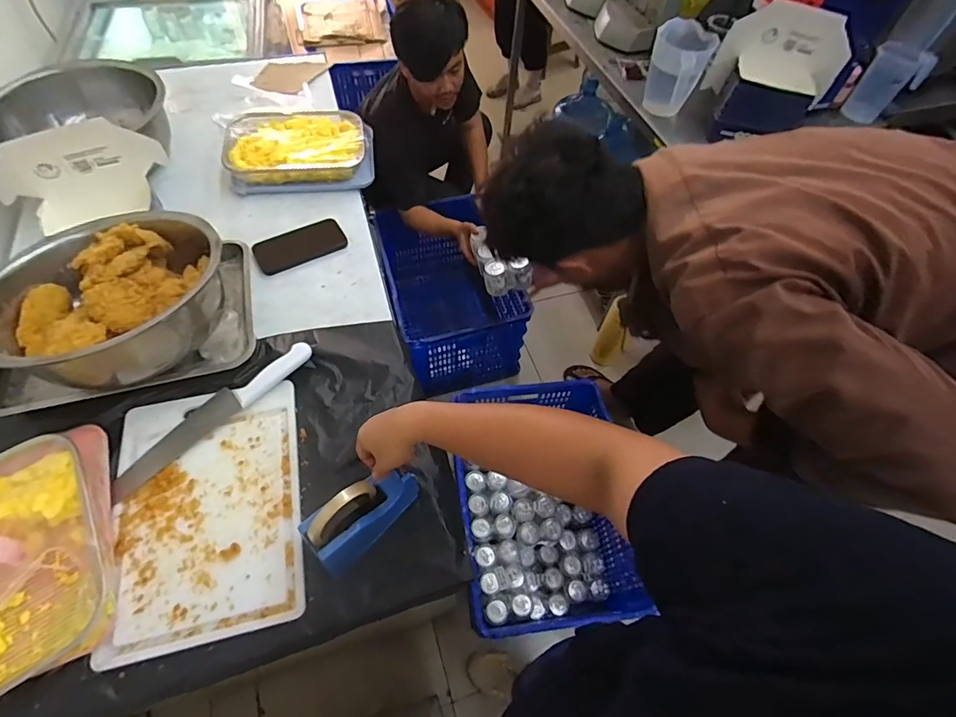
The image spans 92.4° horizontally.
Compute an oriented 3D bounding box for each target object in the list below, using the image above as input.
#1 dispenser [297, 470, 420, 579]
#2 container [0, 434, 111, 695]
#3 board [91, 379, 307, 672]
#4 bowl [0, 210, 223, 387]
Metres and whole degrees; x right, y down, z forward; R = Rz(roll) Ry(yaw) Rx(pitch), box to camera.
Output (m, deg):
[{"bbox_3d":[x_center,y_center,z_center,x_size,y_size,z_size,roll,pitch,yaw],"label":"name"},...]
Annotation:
[{"bbox_3d":[-0.150,0.212,0.623,0.160,0.103,0.071,-36,67,-22],"label":"dispenser"},{"bbox_3d":[-0.592,0.254,0.573,0.224,0.055,0.292,-27,64,-18],"label":"container"},{"bbox_3d":[-0.379,0.206,0.651,0.243,0.015,0.345,-12,60,-11],"label":"board"},{"bbox_3d":[-0.568,-0.102,0.719,0.312,0.111,0.287,2,59,-3],"label":"bowl"}]

